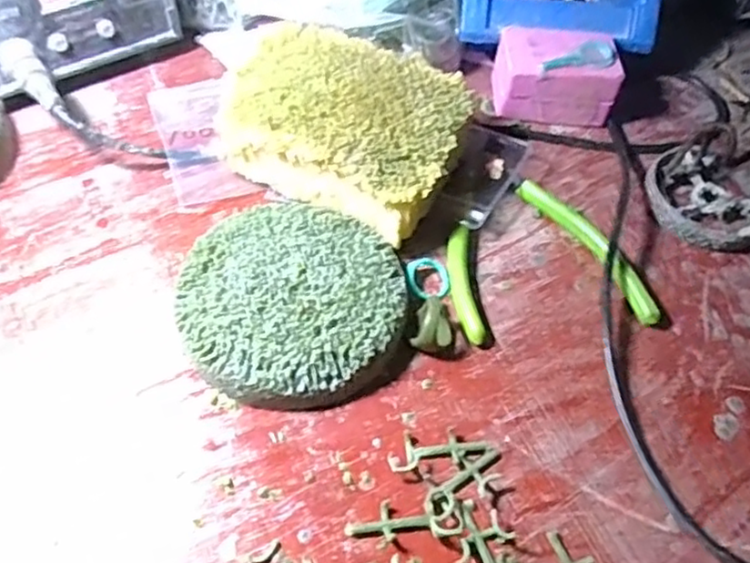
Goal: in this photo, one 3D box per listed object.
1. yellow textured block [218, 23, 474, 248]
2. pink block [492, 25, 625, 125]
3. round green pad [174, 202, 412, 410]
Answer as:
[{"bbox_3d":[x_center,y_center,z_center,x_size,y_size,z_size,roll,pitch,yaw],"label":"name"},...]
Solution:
[{"bbox_3d":[-0.021,-0.082,0.364,0.132,0.049,0.097,26,57,13],"label":"yellow textured block"},{"bbox_3d":[0.109,-0.126,0.413,0.071,0.040,0.049,3,54,-2],"label":"pink block"},{"bbox_3d":[-0.038,0.008,0.314,0.100,0.024,0.101,2,54,-3],"label":"round green pad"}]

